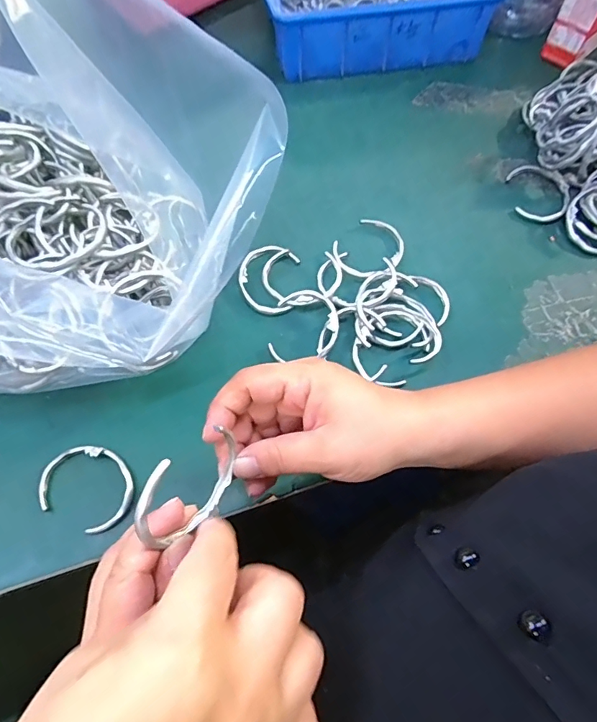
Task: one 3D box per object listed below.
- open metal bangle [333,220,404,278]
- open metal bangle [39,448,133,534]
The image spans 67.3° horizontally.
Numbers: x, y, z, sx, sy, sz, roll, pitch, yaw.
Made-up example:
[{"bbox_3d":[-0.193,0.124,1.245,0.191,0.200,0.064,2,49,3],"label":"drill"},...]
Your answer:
[{"bbox_3d":[0.064,-0.099,0.403,0.055,0.011,0.068,40,73,14],"label":"open metal bangle"},{"bbox_3d":[-0.150,0.088,0.320,0.070,0.006,0.053,24,70,8],"label":"open metal bangle"}]

